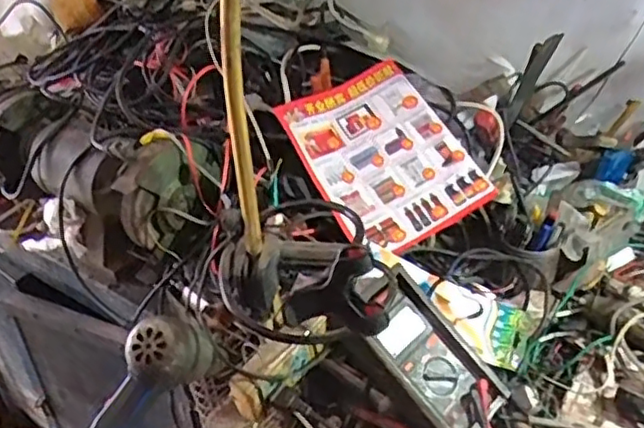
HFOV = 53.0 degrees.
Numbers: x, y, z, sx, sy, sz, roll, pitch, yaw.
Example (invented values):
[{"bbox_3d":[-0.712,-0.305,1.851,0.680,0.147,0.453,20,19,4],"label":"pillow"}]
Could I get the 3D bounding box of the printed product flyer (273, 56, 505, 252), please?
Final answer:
[{"bbox_3d":[0.079,-0.092,0.906,0.197,0.026,0.281,-27,63,-8],"label":"printed product flyer"}]

